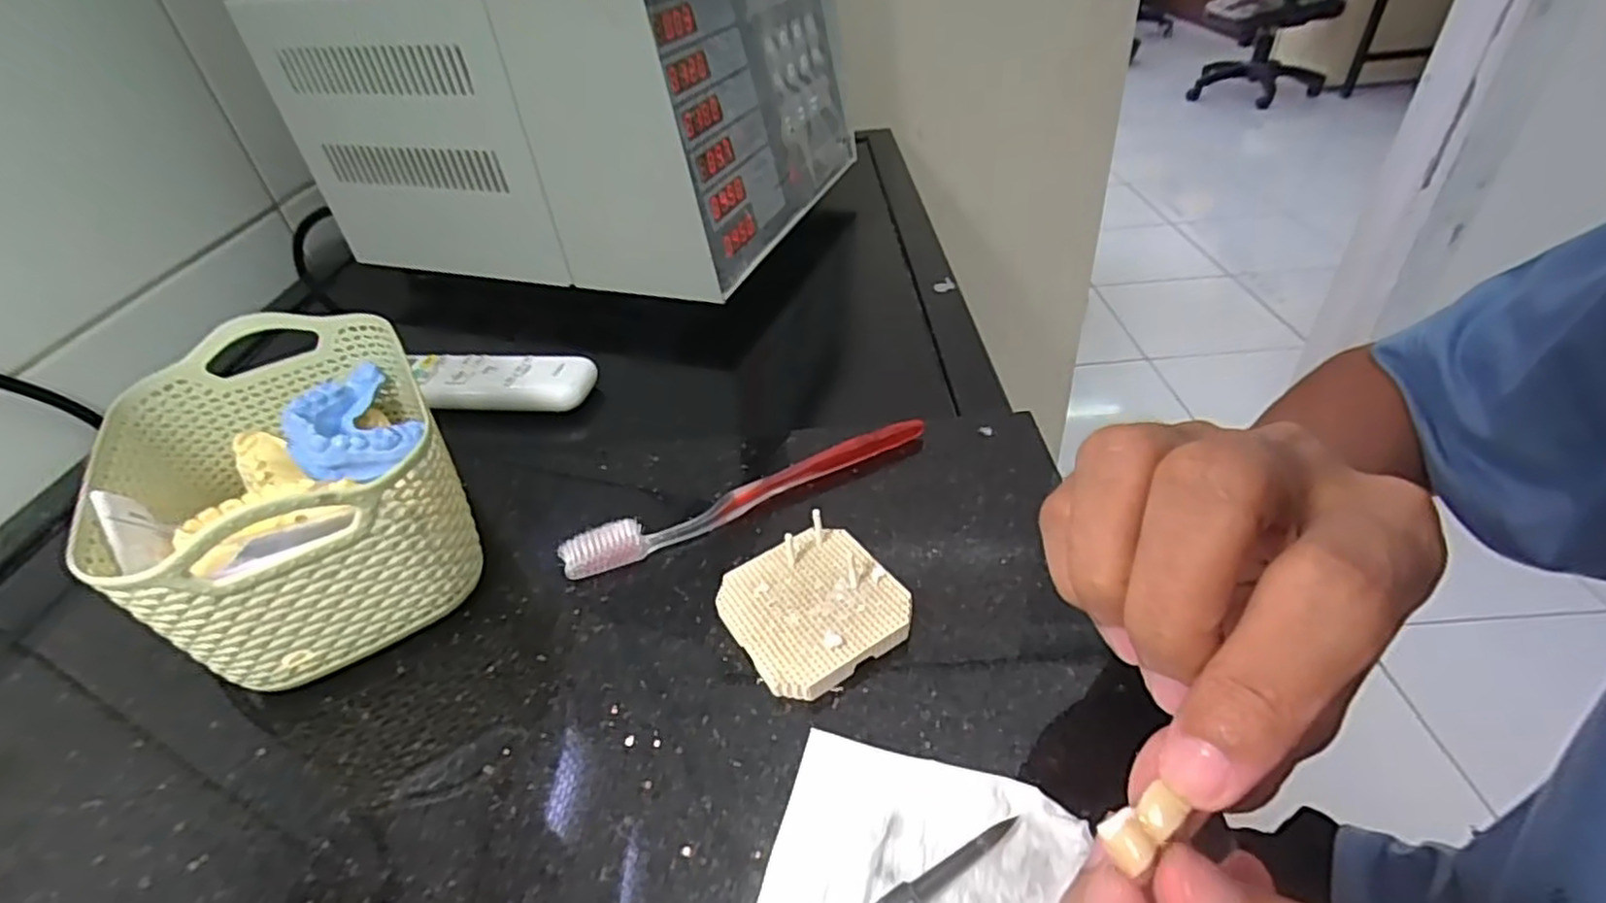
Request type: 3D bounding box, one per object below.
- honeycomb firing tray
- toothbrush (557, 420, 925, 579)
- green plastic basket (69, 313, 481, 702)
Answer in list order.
[{"bbox_3d":[0.005,0.064,0.283,0.065,0.015,0.069,-27,43,-22],"label":"honeycomb firing tray"},{"bbox_3d":[-0.023,0.021,0.337,0.186,0.013,0.020,-19,40,-15],"label":"toothbrush"},{"bbox_3d":[-0.223,0.017,0.309,0.110,0.092,0.167,-26,43,-22],"label":"green plastic basket"}]

